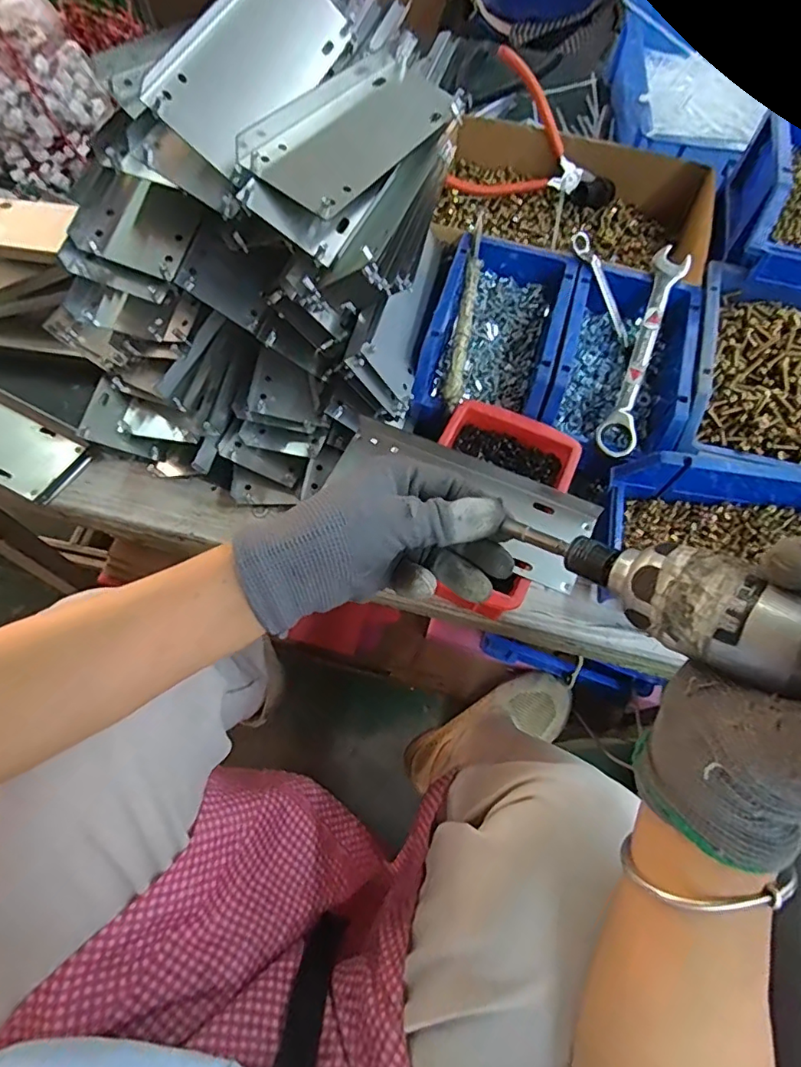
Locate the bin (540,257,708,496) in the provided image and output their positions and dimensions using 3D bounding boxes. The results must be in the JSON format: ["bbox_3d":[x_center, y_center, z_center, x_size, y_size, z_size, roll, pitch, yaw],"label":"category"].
[{"bbox_3d":[0.175,-0.131,0.433,0.099,0.059,0.174,17,68,6],"label":"bin"}]

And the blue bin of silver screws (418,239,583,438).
[{"bbox_3d":[0.079,-0.165,0.447,0.101,0.060,0.170,16,68,6],"label":"blue bin of silver screws"}]

